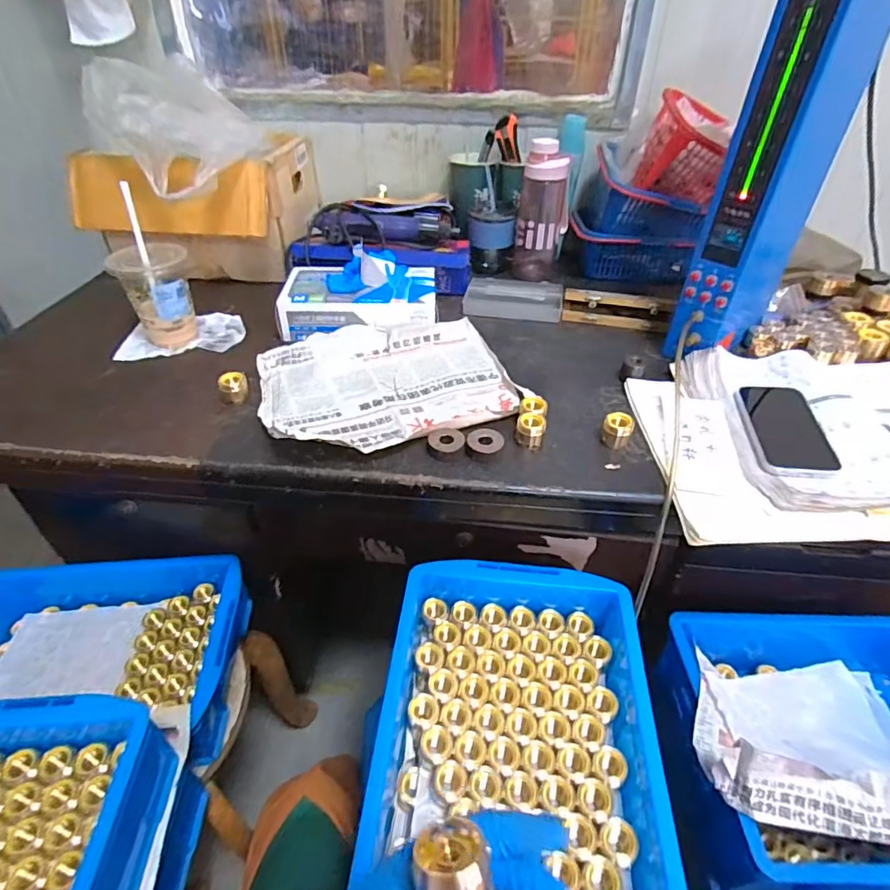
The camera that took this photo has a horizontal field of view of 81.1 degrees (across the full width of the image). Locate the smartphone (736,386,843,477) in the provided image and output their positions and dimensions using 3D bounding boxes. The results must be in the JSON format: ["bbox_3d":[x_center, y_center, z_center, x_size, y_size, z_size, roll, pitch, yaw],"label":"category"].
[{"bbox_3d":[0.379,-0.021,0.583,0.071,0.016,0.161,7,41,8],"label":"smartphone"}]

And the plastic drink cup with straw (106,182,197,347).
[{"bbox_3d":[-0.394,-0.225,0.704,0.091,0.178,0.083,-17,44,-18],"label":"plastic drink cup with straw"}]

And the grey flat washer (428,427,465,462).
[{"bbox_3d":[0.001,0.001,0.570,0.039,0.017,0.041,0,41,0],"label":"grey flat washer"}]

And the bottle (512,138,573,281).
[{"bbox_3d":[0.166,-0.391,0.878,0.087,0.201,0.064,4,41,4],"label":"bottle"}]

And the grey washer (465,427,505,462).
[{"bbox_3d":[0.043,0.000,0.571,0.037,0.013,0.042,16,43,17],"label":"grey washer"}]

